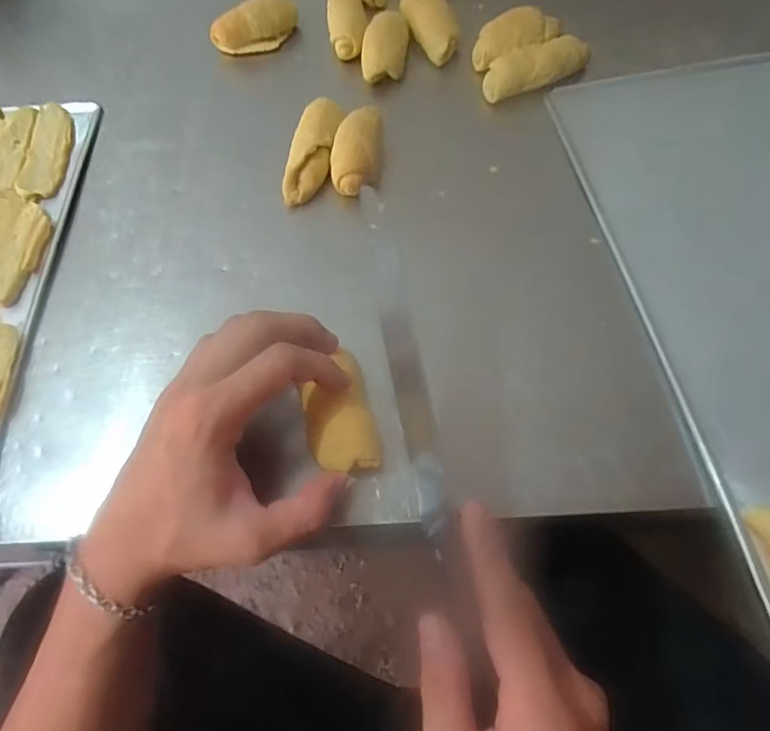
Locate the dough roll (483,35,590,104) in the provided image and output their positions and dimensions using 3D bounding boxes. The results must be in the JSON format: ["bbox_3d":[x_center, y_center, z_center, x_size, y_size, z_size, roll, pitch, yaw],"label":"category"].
[{"bbox_3d":[0.131,-0.251,0.458,0.093,0.030,0.034,-22,63,-8],"label":"dough roll"}]

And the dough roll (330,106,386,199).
[{"bbox_3d":[-0.022,-0.169,0.422,0.035,0.033,0.067,4,63,6],"label":"dough roll"}]

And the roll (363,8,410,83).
[{"bbox_3d":[0.001,-0.285,0.481,0.039,0.027,0.066,1,64,3],"label":"roll"}]

